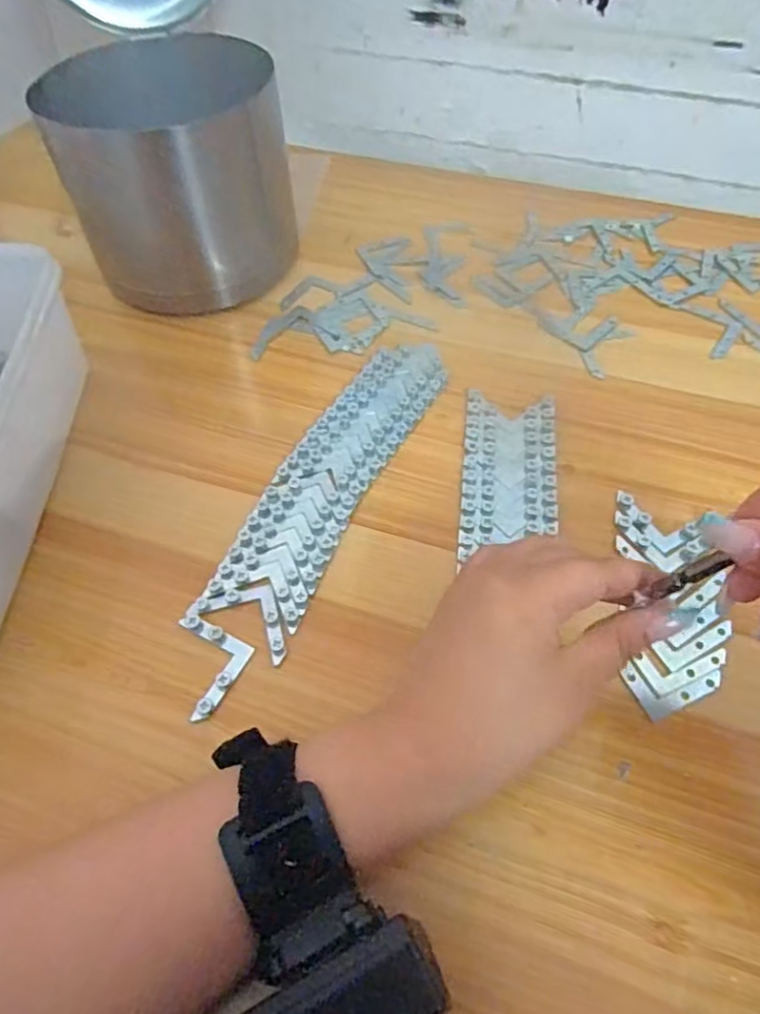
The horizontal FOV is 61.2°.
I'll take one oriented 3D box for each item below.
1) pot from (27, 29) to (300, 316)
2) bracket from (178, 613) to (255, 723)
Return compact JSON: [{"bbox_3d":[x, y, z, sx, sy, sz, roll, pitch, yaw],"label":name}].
[{"bbox_3d":[-0.145,-0.237,0.441,0.137,0.133,0.144,-1,56,2],"label":"pot"},{"bbox_3d":[-0.089,0.076,0.309,0.040,0.006,0.041,25,61,18],"label":"bracket"}]

